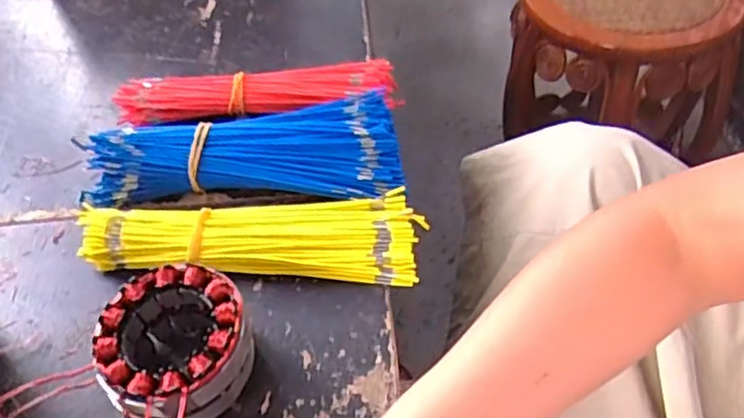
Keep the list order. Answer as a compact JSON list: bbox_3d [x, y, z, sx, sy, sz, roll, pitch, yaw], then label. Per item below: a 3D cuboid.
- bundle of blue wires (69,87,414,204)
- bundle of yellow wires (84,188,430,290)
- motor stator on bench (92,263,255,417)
[{"bbox_3d":[-0.101,-0.038,0.530,0.243,0.047,0.099,-8,48,0],"label":"bundle of blue wires"},{"bbox_3d":[-0.088,0.019,0.489,0.242,0.031,0.067,1,48,7],"label":"bundle of yellow wires"},{"bbox_3d":[-0.117,0.087,0.402,0.083,0.065,0.083,-3,48,4],"label":"motor stator on bench"}]

